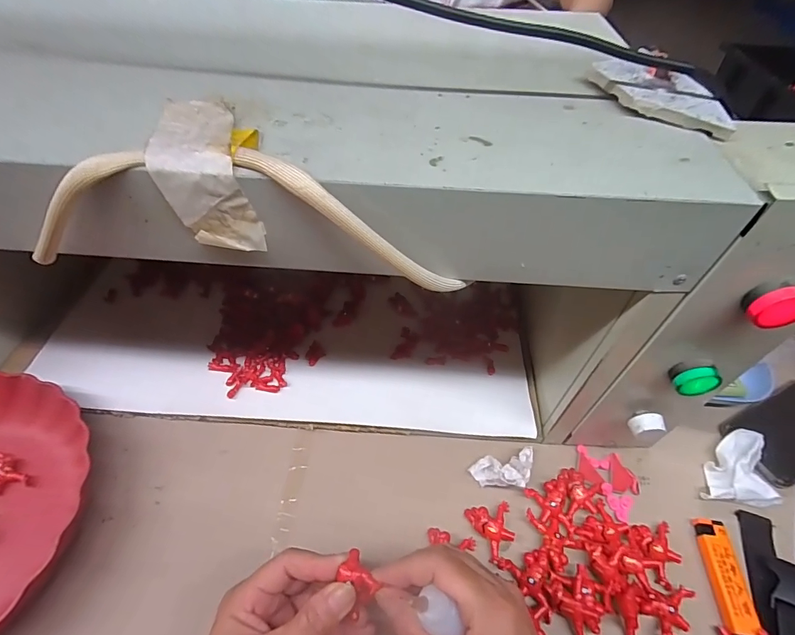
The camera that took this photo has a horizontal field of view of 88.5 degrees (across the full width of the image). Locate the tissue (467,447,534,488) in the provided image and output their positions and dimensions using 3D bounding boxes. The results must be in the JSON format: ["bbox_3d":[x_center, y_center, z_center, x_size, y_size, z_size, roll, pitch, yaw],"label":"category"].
[{"bbox_3d":[0.098,0.135,0.362,0.059,0.023,0.034,-8,54,-7],"label":"tissue"}]

